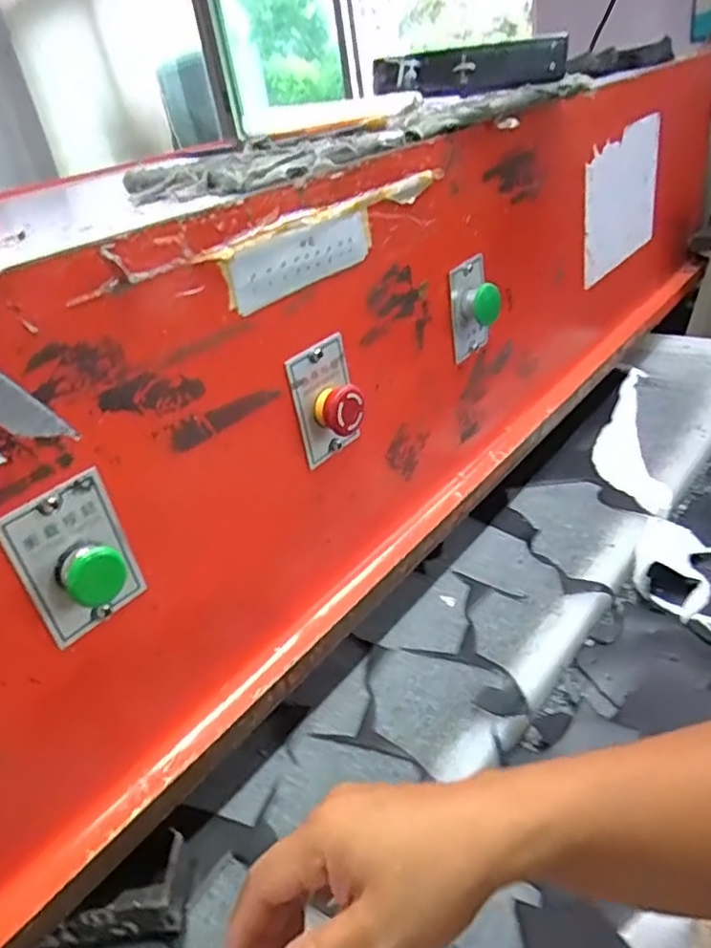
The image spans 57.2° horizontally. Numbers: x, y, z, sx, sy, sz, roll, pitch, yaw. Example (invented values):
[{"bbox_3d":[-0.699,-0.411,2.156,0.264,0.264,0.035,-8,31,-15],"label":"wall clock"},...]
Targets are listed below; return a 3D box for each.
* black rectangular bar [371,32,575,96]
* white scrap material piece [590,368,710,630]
[{"bbox_3d":[0.094,-0.358,0.574,0.048,0.039,0.191,-32,39,-32],"label":"black rectangular bar"},{"bbox_3d":[0.356,0.017,0.740,0.124,0.026,0.522,-2,35,6],"label":"white scrap material piece"}]

